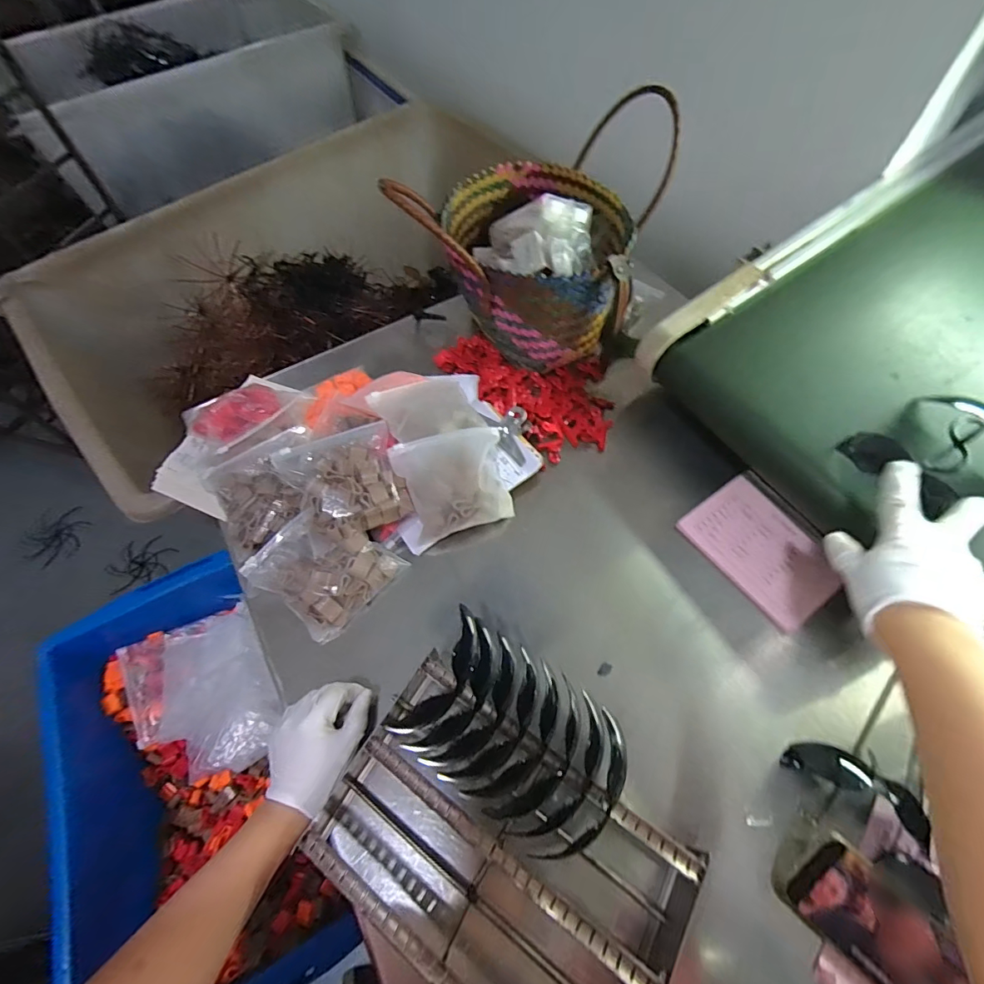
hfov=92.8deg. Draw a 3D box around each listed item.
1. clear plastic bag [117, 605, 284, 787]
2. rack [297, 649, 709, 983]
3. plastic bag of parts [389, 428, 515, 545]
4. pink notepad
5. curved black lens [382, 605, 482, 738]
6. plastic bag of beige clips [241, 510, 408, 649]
[{"bbox_3d":[-0.426,0.296,0.693,0.204,0.050,0.246,-32,64,-16],"label":"clear plastic bag"},{"bbox_3d":[0.010,0.328,0.421,0.323,0.067,0.194,29,65,17],"label":"rack"},{"bbox_3d":[-0.048,-0.013,0.615,0.141,0.060,0.121,-16,61,-8],"label":"plastic bag of parts"},{"bbox_3d":[0.344,0.072,0.597,0.122,0.013,0.173,-33,64,-16],"label":"pink notepad"},{"bbox_3d":[-0.046,0.183,0.464,0.041,0.036,0.129,26,64,15],"label":"curved black lens"},{"bbox_3d":[-0.208,0.095,0.578,0.145,0.056,0.131,32,66,18],"label":"plastic bag of beige clips"}]

